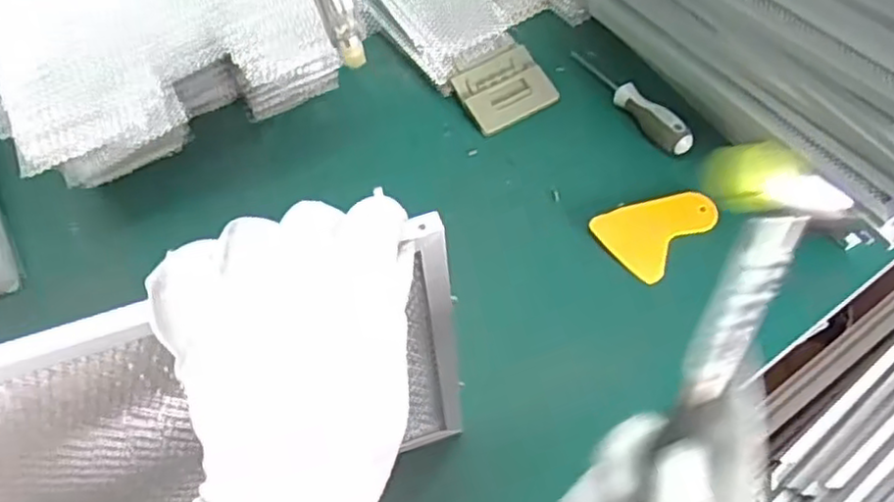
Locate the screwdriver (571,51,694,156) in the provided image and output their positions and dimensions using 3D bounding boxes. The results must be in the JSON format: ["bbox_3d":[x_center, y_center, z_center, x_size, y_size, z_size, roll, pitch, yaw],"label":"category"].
[{"bbox_3d":[0.169,-0.145,0.649,0.019,0.028,0.156,-29,60,-14],"label":"screwdriver"}]

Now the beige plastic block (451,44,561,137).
[{"bbox_3d":[0.056,-0.154,0.666,0.087,0.018,0.073,-28,60,-14],"label":"beige plastic block"}]

